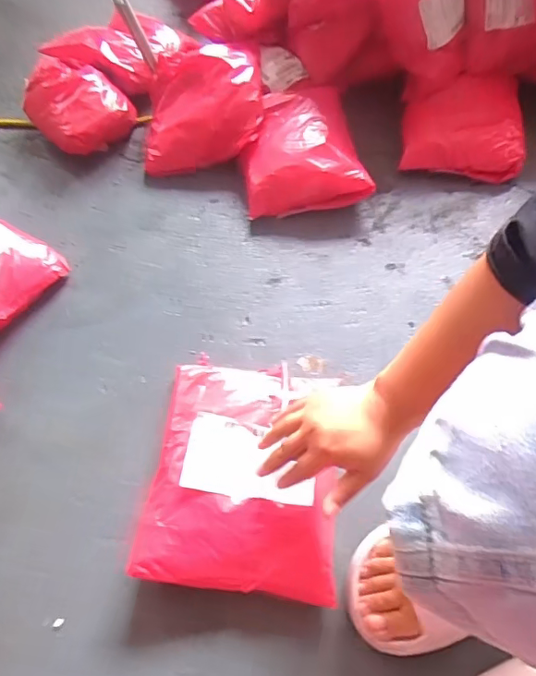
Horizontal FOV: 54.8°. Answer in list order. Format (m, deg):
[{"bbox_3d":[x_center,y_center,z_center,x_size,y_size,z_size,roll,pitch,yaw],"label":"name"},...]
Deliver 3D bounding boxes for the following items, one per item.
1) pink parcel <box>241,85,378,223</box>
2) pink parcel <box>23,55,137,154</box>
[{"bbox_3d":[0.044,-0.289,0.779,0.172,0.063,0.227,-9,59,-3],"label":"pink parcel"},{"bbox_3d":[-0.310,-0.377,0.835,0.138,0.079,0.178,-38,65,-19],"label":"pink parcel"}]

